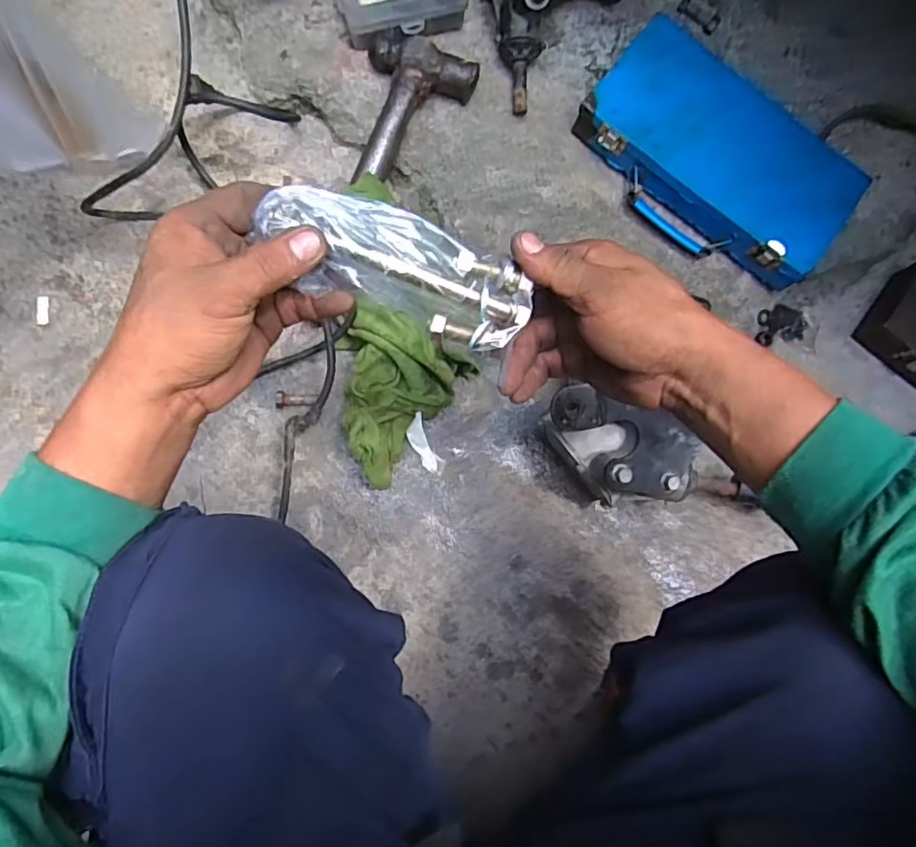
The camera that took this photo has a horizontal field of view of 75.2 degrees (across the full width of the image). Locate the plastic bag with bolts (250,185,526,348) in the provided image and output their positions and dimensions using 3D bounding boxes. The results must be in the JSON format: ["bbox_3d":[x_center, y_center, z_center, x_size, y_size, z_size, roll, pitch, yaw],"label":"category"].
[{"bbox_3d":[-0.032,-0.086,0.329,0.144,0.031,0.051,22,81,-13],"label":"plastic bag with bolts"}]

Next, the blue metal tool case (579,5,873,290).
[{"bbox_3d":[0.299,-0.308,0.672,0.303,0.053,0.204,40,82,2],"label":"blue metal tool case"}]

